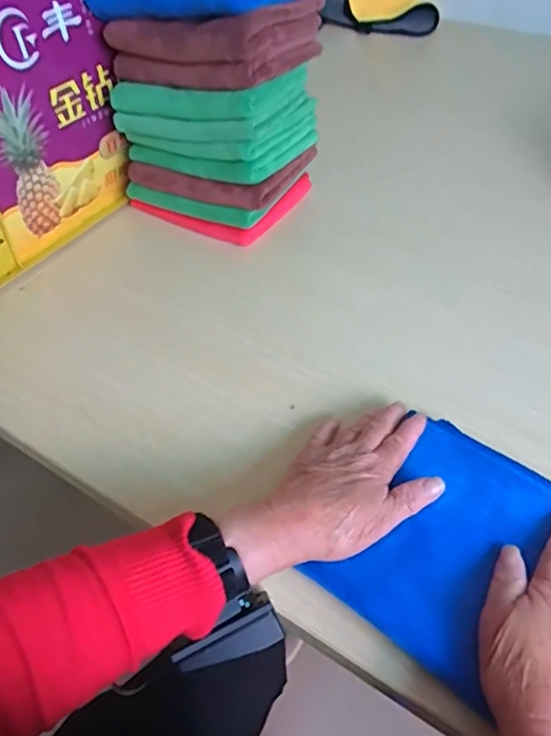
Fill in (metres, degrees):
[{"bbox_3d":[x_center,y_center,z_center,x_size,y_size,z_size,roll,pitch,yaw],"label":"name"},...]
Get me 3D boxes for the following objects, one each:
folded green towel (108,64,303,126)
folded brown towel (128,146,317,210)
[{"bbox_3d":[-0.073,-0.320,0.634,0.173,0.035,0.145,24,52,20],"label":"folded green towel"},{"bbox_3d":[-0.061,-0.257,0.693,0.173,0.030,0.167,24,52,20],"label":"folded brown towel"}]

